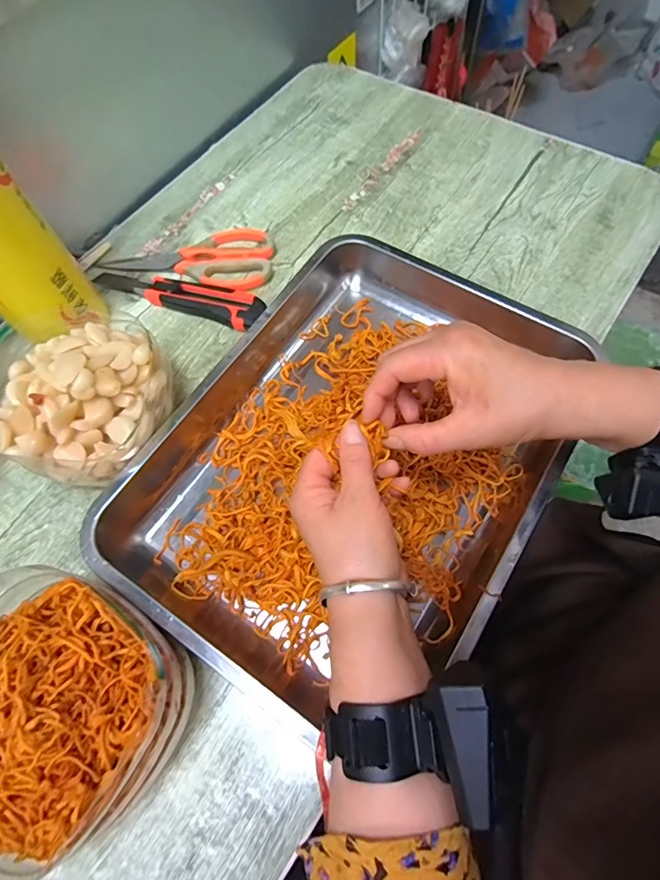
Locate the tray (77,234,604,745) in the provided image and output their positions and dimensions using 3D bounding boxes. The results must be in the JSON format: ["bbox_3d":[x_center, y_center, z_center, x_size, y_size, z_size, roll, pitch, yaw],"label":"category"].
[{"bbox_3d":[0.016,0.003,0.398,0.317,0.050,0.384,30,70,17],"label":"tray"}]

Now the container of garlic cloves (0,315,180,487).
[{"bbox_3d":[-0.224,-0.042,0.413,0.154,0.088,0.152,-1,64,3],"label":"container of garlic cloves"}]

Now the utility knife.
[{"bbox_3d":[-0.162,-0.161,0.504,0.197,0.018,0.042,20,67,13],"label":"utility knife"}]

